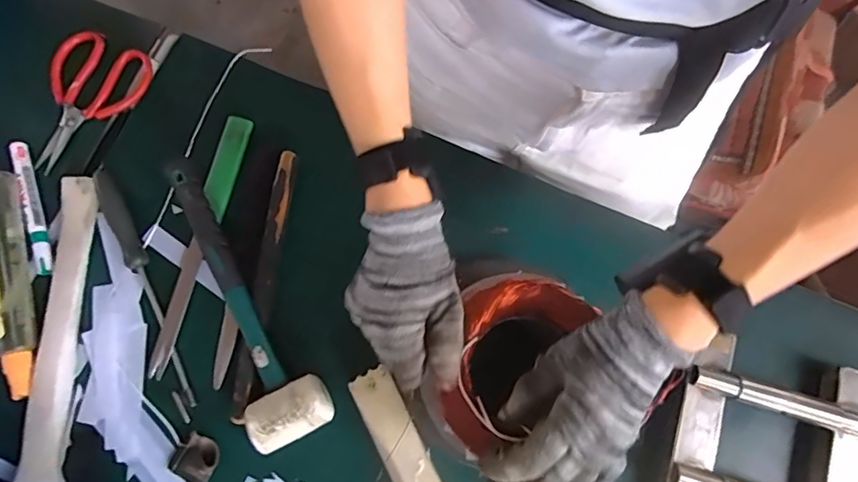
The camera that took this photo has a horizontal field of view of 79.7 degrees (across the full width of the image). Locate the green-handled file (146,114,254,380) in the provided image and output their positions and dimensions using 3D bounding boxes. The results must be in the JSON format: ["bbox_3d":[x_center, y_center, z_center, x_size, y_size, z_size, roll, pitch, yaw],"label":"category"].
[{"bbox_3d":[-0.232,-0.001,0.520,0.027,0.007,0.270,14,79,2],"label":"green-handled file"}]

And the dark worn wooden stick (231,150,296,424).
[{"bbox_3d":[-0.162,0.040,0.508,0.021,0.019,0.262,9,79,1],"label":"dark worn wooden stick"}]

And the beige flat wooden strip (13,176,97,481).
[{"bbox_3d":[-0.354,0.085,0.491,0.035,0.018,0.293,0,79,-1],"label":"beige flat wooden strip"}]

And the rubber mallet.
[{"bbox_3d":[-0.192,0.050,0.491,0.070,0.045,0.301,-31,81,-7],"label":"rubber mallet"}]

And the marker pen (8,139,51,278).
[{"bbox_3d":[-0.398,-0.034,0.515,0.020,0.011,0.141,-16,80,-4],"label":"marker pen"}]

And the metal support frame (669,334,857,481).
[{"bbox_3d":[0.318,0.198,0.473,0.173,0.045,0.189,17,79,2],"label":"metal support frame"}]

